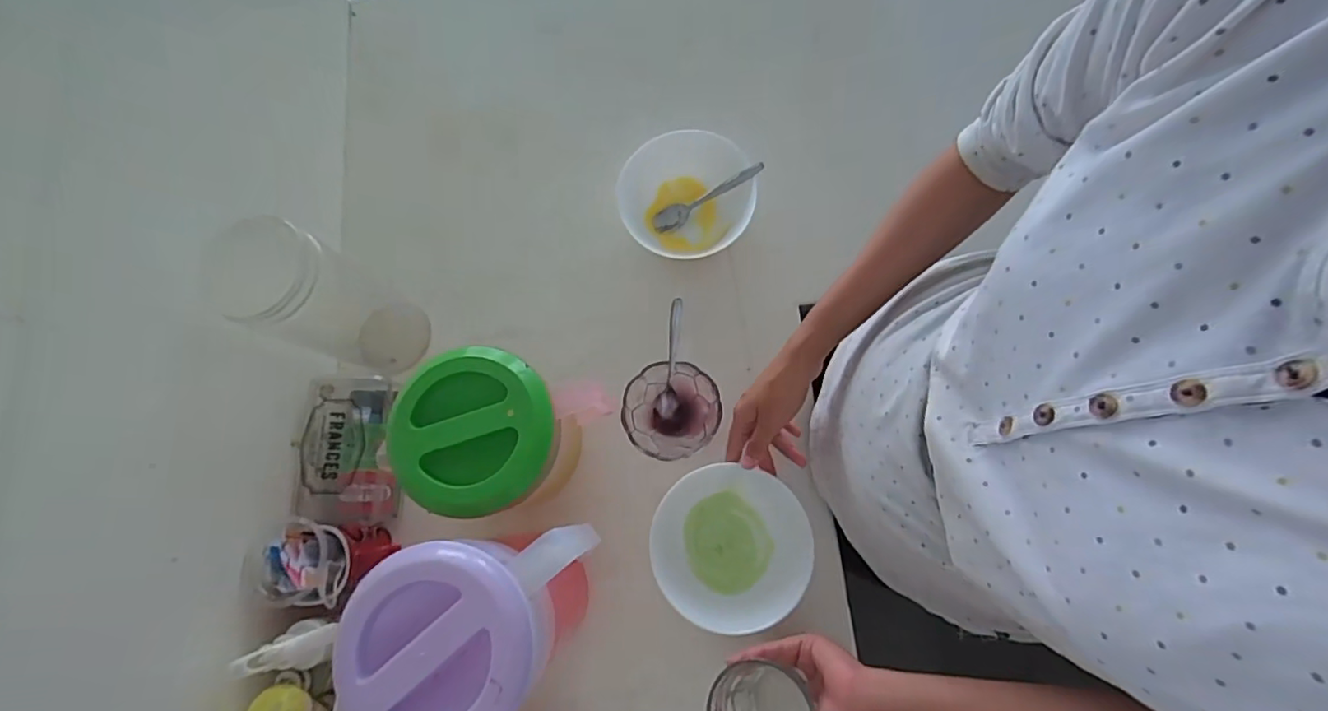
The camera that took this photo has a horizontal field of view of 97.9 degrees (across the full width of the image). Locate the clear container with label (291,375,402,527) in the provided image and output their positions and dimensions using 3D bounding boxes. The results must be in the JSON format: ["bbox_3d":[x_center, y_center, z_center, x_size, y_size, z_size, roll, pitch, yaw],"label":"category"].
[{"bbox_3d":[-0.319,0.094,0.580,0.077,0.064,0.147,-5,77,3],"label":"clear container with label"}]

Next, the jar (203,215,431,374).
[{"bbox_3d":[-0.321,-0.055,0.548,0.099,0.200,0.094,-1,77,4],"label":"jar"}]

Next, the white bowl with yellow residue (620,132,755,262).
[{"bbox_3d":[0.024,-0.165,0.631,0.140,0.067,0.133,-1,77,4],"label":"white bowl with yellow residue"}]

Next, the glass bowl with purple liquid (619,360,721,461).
[{"bbox_3d":[0.006,0.056,0.578,0.094,0.038,0.091,-1,77,4],"label":"glass bowl with purple liquid"}]

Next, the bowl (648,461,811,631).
[{"bbox_3d":[0.060,0.176,0.543,0.138,0.046,0.143,0,76,1],"label":"bowl"}]

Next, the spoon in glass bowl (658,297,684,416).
[{"bbox_3d":[0.008,0.007,0.576,0.021,0.011,0.121,6,110,2],"label":"spoon in glass bowl"}]

